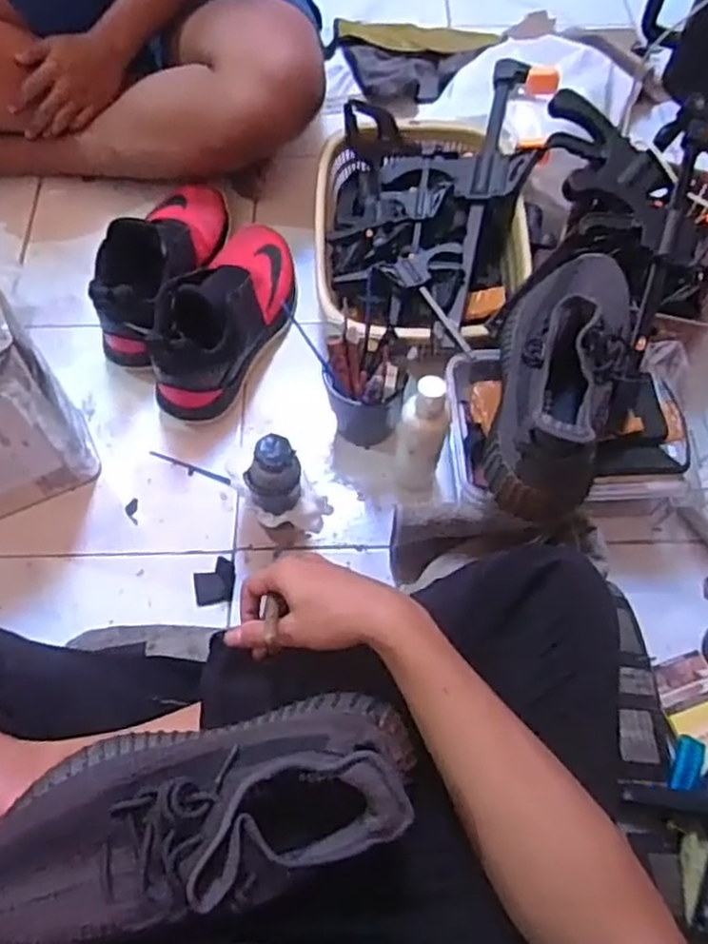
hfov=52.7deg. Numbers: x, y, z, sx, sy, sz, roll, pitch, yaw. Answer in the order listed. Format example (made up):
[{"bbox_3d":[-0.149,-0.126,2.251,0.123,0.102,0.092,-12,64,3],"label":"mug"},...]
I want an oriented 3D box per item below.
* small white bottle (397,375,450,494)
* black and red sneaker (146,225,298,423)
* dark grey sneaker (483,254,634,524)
[{"bbox_3d":[0.068,-0.033,0.713,0.045,0.151,0.052,10,64,4],"label":"small white bottle"},{"bbox_3d":[-0.143,-0.194,0.818,0.109,0.121,0.273,21,65,9],"label":"black and red sneaker"},{"bbox_3d":[0.193,-0.107,0.660,0.120,0.095,0.290,21,65,9],"label":"dark grey sneaker"}]

